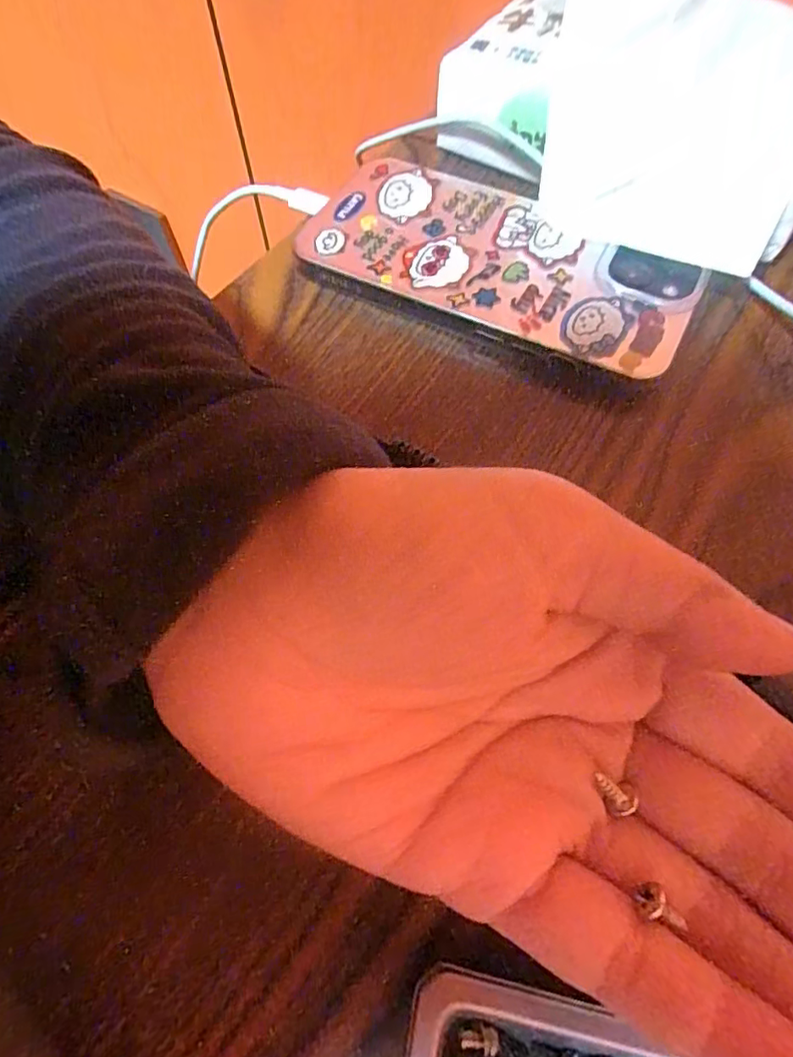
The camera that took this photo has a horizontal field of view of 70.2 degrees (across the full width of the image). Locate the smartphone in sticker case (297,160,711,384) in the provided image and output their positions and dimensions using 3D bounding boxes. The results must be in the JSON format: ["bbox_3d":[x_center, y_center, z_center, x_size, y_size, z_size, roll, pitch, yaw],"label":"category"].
[{"bbox_3d":[0.037,-0.098,0.207,0.138,0.012,0.062,25,66,13],"label":"smartphone in sticker case"}]

